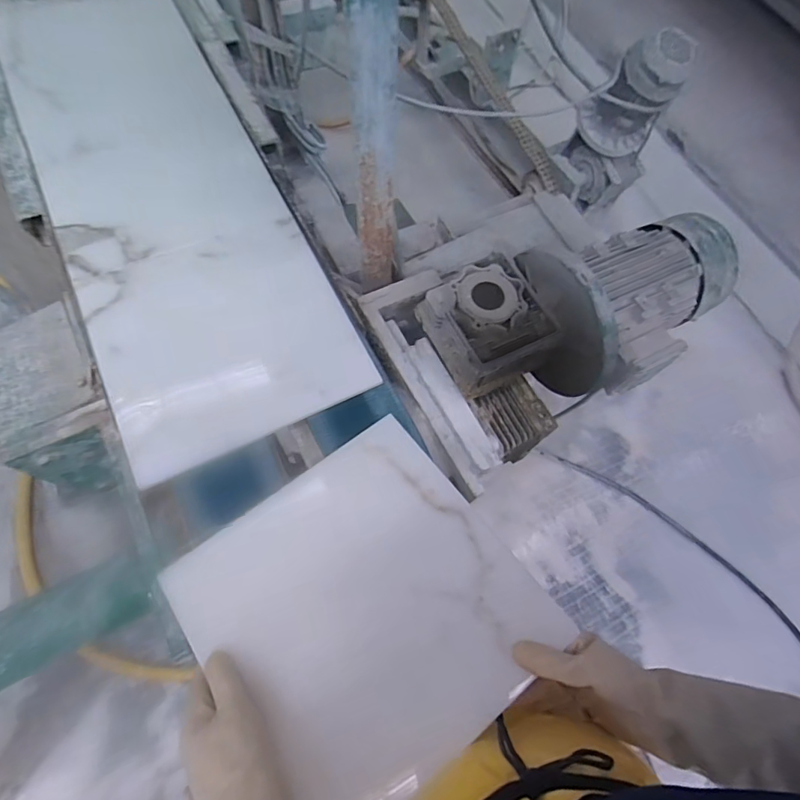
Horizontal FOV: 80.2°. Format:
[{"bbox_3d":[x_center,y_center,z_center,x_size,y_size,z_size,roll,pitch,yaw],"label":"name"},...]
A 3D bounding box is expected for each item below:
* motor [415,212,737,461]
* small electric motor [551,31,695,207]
[{"bbox_3d":[0.232,-0.104,0.624,0.357,0.195,0.211,-23,71,-12],"label":"motor"},{"bbox_3d":[0.553,-0.688,1.207,0.207,0.415,0.156,-4,68,-5],"label":"small electric motor"}]

